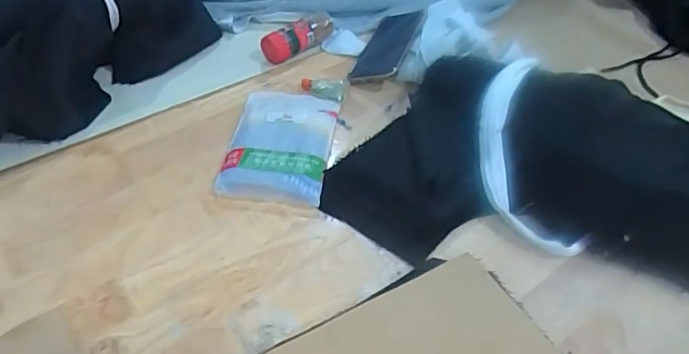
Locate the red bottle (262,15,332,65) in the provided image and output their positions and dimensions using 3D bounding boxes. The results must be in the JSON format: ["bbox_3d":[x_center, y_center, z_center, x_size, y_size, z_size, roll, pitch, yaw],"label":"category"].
[{"bbox_3d":[-0.064,-0.204,0.752,0.046,0.040,0.113,31,52,26],"label":"red bottle"}]

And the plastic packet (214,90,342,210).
[{"bbox_3d":[-0.073,-0.040,0.601,0.114,0.020,0.174,6,45,4],"label":"plastic packet"}]

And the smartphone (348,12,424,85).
[{"bbox_3d":[0.063,-0.181,0.716,0.084,0.016,0.153,-5,47,33],"label":"smartphone"}]

